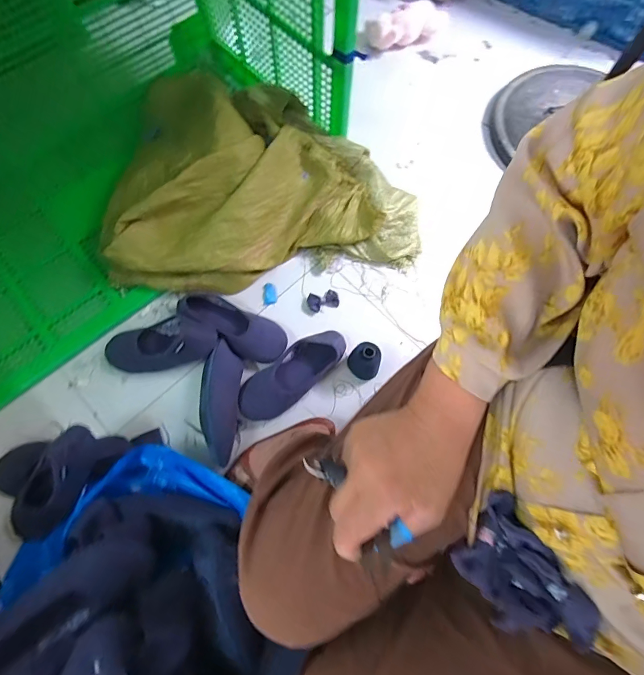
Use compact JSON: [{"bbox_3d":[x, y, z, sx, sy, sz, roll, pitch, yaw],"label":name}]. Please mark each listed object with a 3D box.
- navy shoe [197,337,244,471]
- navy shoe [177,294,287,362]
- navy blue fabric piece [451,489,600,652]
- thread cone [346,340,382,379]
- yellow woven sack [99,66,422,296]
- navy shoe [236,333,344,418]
[{"bbox_3d":[-0.213,0.130,0.791,0.077,0.067,0.239,2,72,0],"label":"navy shoe"},{"bbox_3d":[-0.189,-0.022,0.824,0.231,0.066,0.096,21,73,6],"label":"navy shoe"},{"bbox_3d":[0.151,0.185,0.296,0.070,0.038,0.112,-32,75,-10],"label":"navy blue fabric piece"},{"bbox_3d":[0.083,0.052,0.785,0.063,0.114,0.057,20,73,6],"label":"thread cone"},{"bbox_3d":[-0.125,-0.364,0.879,0.675,0.175,0.472,-3,72,-2],"label":"yellow woven sack"},{"bbox_3d":[-0.055,0.075,0.780,0.244,0.066,0.094,-41,77,-12],"label":"navy shoe"}]

